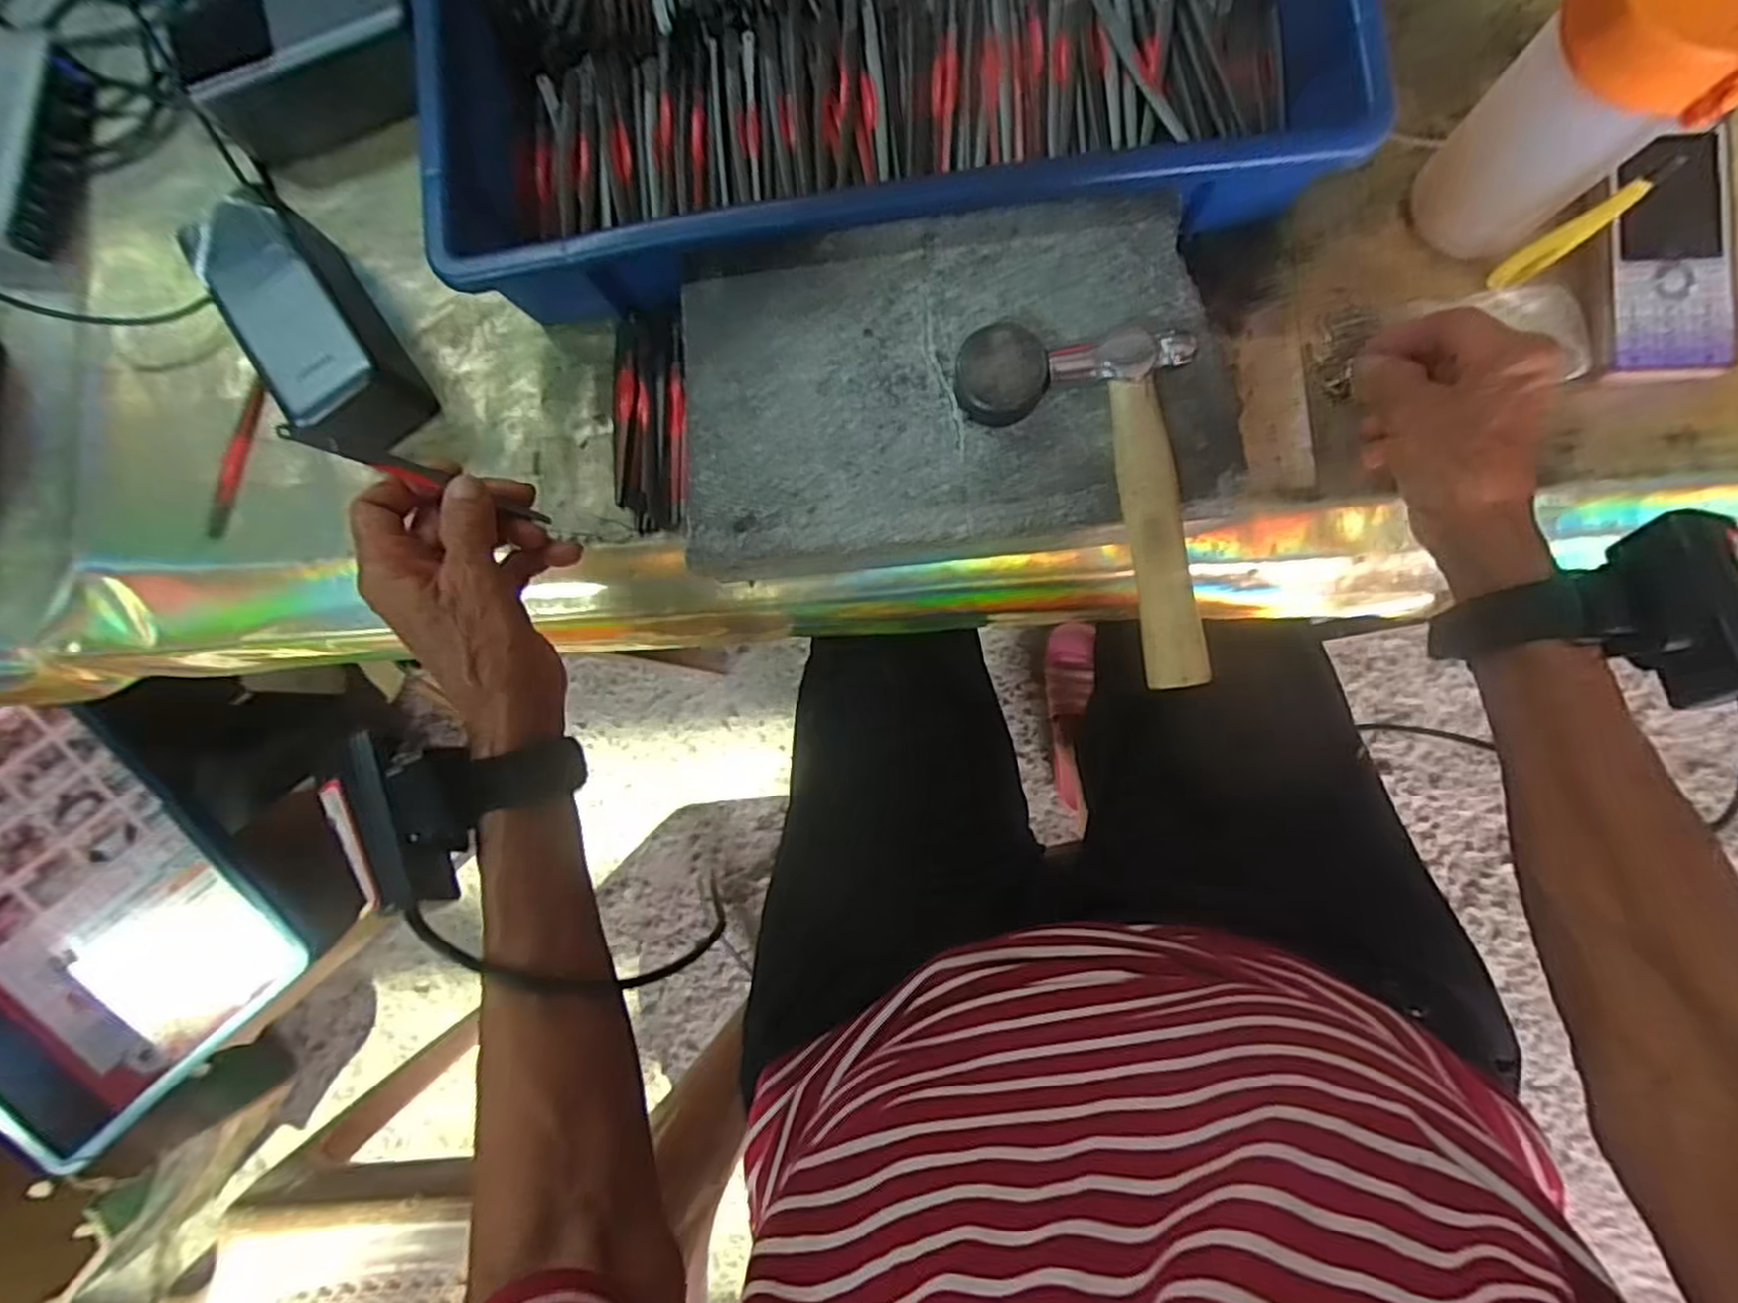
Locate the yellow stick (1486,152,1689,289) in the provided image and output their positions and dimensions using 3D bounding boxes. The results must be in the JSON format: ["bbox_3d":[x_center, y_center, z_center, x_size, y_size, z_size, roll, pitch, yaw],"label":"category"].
[{"bbox_3d":[0.304,-0.182,0.328,0.011,0.093,0.013,-31,85,3],"label":"yellow stick"}]

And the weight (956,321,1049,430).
[{"bbox_3d":[0.058,-0.119,0.324,0.038,0.022,0.038,0,88,5],"label":"weight"}]

